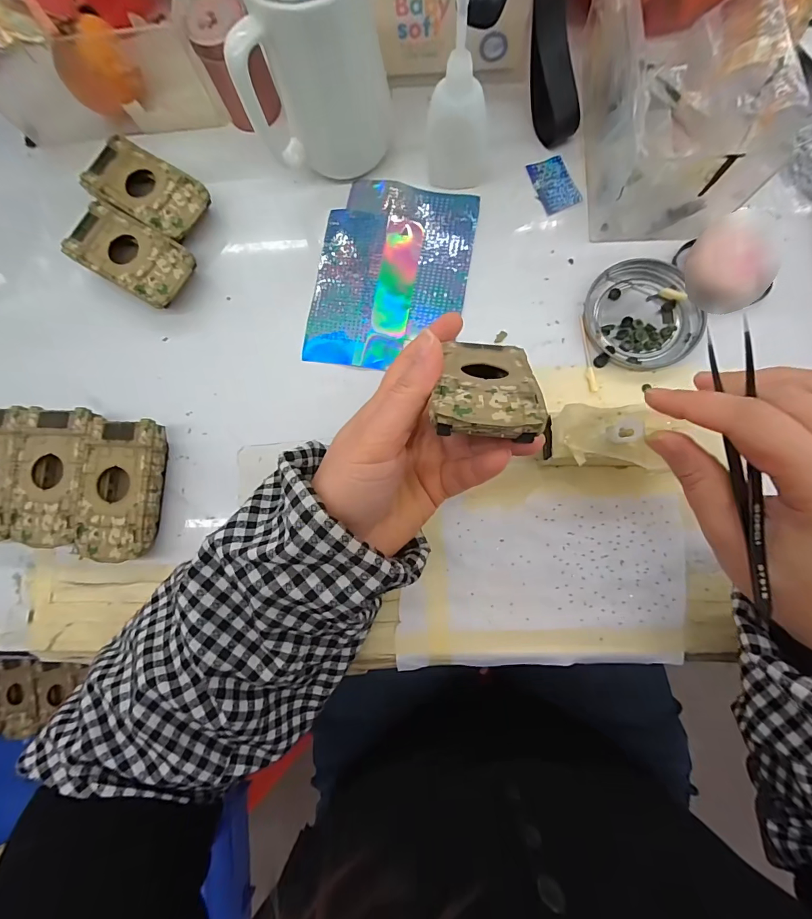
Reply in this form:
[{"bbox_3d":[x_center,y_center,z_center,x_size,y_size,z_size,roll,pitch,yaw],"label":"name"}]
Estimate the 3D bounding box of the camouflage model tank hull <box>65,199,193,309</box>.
[{"bbox_3d":[-0.209,-0.155,0.312,0.093,0.024,0.049,28,86,7],"label":"camouflage model tank hull"}]

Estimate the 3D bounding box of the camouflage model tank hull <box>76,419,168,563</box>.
[{"bbox_3d":[-0.200,0.022,0.288,0.049,0.025,0.095,3,83,5],"label":"camouflage model tank hull"}]

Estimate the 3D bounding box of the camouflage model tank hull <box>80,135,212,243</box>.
[{"bbox_3d":[-0.201,-0.209,0.318,0.092,0.023,0.049,32,87,8],"label":"camouflage model tank hull"}]

